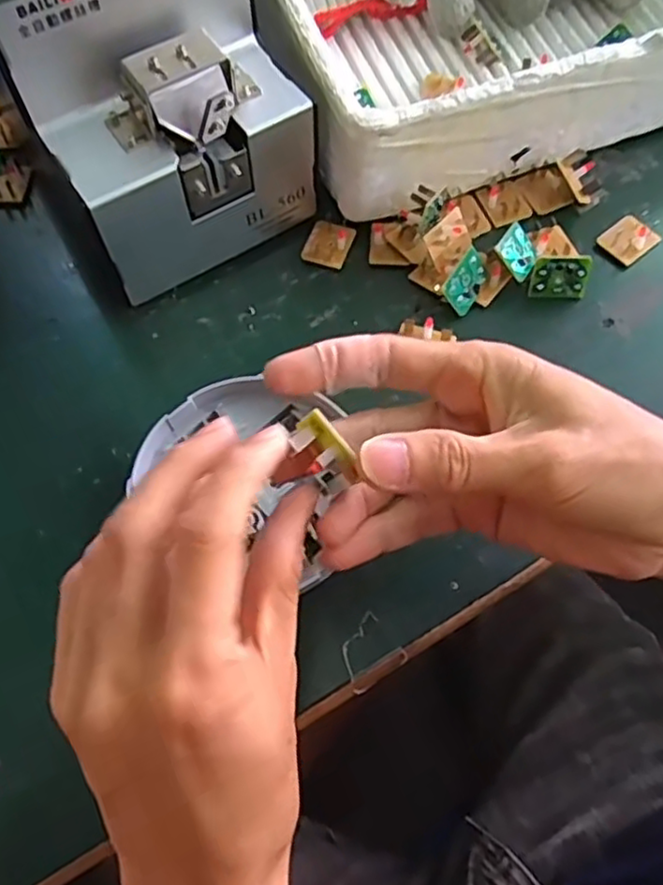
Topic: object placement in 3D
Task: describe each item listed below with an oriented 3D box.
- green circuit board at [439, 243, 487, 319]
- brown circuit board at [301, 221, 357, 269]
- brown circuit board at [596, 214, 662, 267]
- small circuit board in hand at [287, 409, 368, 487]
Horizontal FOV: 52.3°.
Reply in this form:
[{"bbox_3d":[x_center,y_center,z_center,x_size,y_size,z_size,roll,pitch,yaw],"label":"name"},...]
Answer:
[{"bbox_3d":[0.073,-0.086,0.362,0.030,0.022,0.005,-55,33,-6],"label":"green circuit board"},{"bbox_3d":[-0.002,-0.114,0.390,0.026,0.005,0.028,17,64,9],"label":"brown circuit board"},{"bbox_3d":[0.170,-0.117,0.386,0.028,0.007,0.025,-38,74,-4],"label":"brown circuit board"},{"bbox_3d":[-0.002,0.003,0.222,0.013,0.011,0.028,-36,69,-16],"label":"small circuit board in hand"}]

